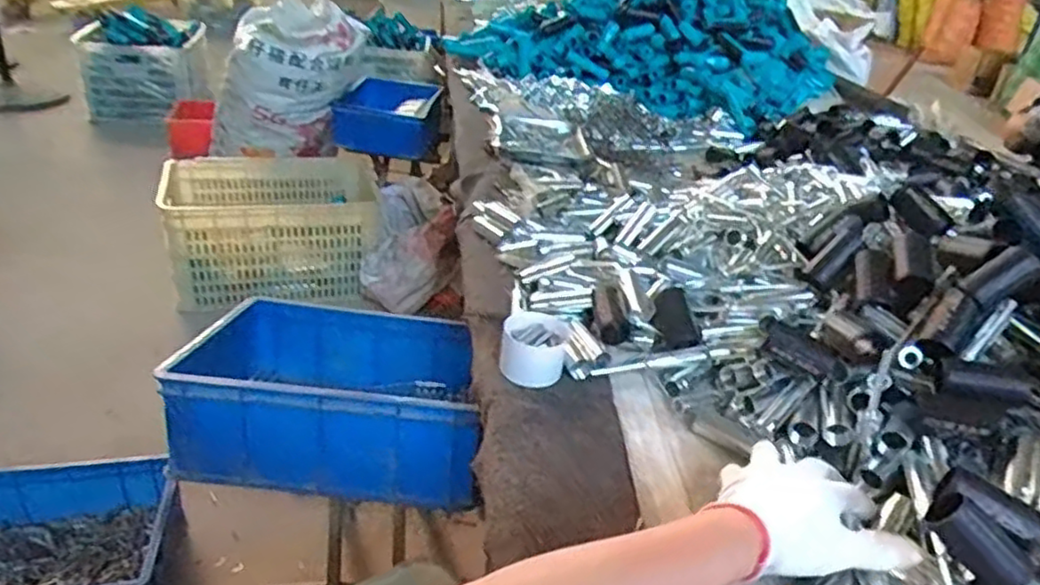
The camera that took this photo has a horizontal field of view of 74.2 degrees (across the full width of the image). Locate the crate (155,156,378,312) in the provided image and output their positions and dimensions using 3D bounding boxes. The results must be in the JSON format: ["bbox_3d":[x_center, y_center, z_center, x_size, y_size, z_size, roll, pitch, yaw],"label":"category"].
[{"bbox_3d":[-0.603,-0.147,1.711,0.484,0.258,0.338,-3,32,-16],"label":"crate"}]

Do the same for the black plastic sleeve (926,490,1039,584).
[{"bbox_3d":[0.309,0.168,0.461,0.068,0.032,0.026,50,43,9],"label":"black plastic sleeve"}]

